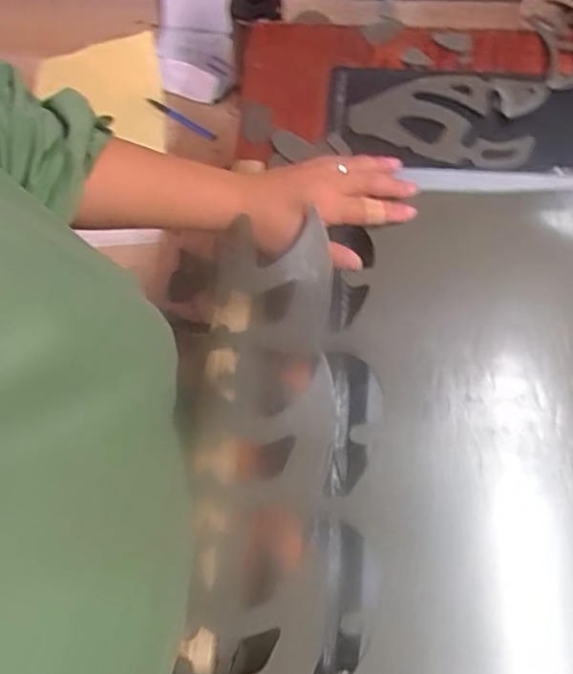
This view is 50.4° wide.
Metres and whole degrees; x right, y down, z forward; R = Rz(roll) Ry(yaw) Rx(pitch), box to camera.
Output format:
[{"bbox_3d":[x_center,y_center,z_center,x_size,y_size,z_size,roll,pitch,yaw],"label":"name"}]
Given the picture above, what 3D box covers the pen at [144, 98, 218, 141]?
[{"bbox_3d":[-0.163,-0.339,0.949,0.138,0.010,0.013,33,73,12],"label":"pen"}]

